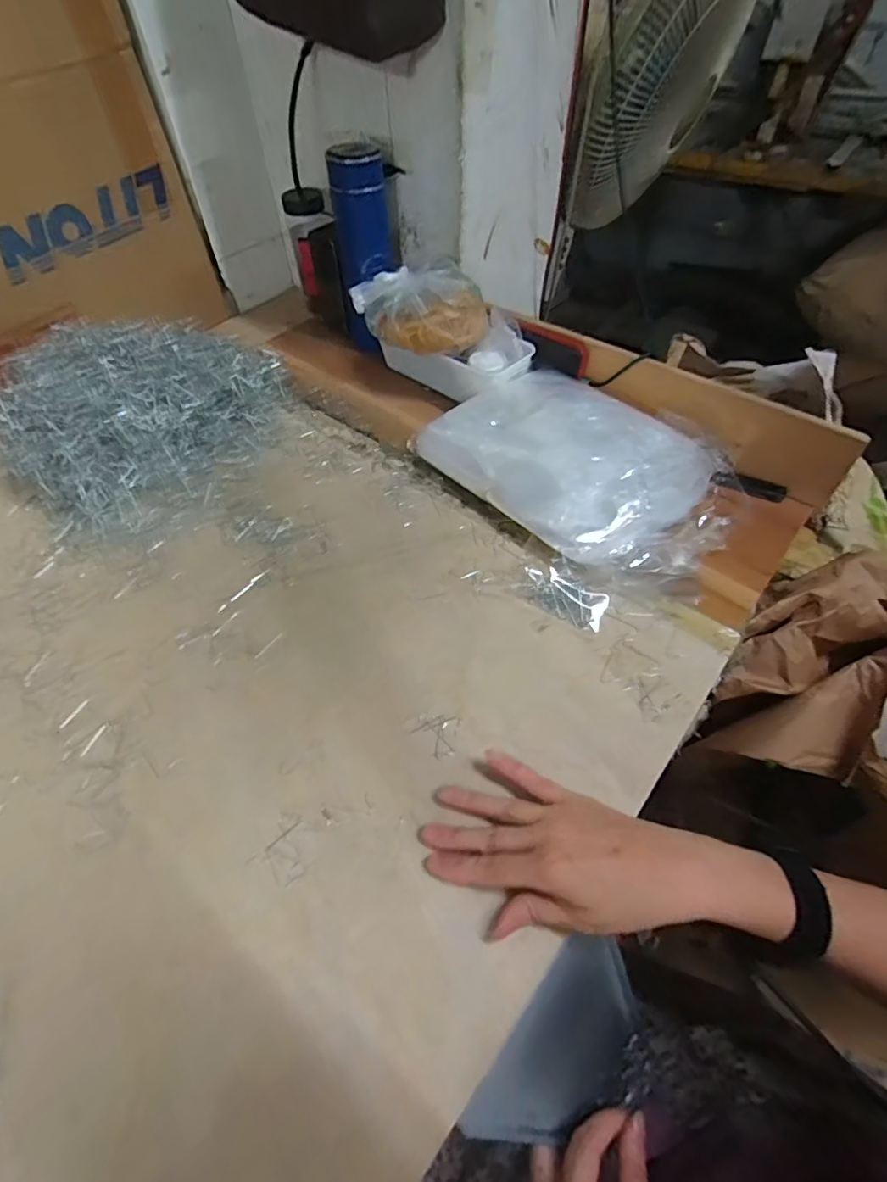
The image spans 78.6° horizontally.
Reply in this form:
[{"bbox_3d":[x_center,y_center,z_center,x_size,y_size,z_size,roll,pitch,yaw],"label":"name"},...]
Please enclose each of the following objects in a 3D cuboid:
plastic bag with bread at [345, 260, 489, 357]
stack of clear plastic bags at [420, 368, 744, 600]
[{"bbox_3d":[-0.027,-0.330,0.635,0.150,0.071,0.075,0,53,1],"label":"plastic bag with bread"},{"bbox_3d":[0.145,-0.131,0.575,0.312,0.069,0.199,37,61,24],"label":"stack of clear plastic bags"}]

